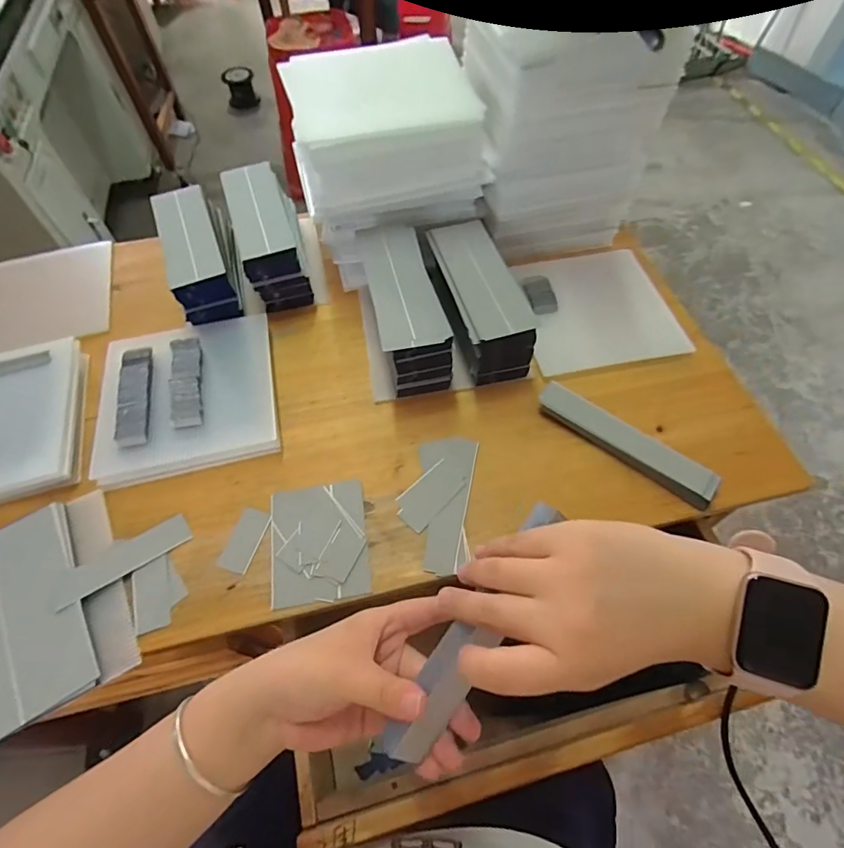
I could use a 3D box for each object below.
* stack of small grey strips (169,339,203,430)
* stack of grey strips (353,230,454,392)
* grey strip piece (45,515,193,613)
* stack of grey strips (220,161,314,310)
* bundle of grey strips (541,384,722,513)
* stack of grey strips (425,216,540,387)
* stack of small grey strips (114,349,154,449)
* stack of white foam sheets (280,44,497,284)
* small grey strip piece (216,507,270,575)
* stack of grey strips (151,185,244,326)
[{"bbox_3d":[-0.219,-0.040,0.446,0.027,0.006,0.099,-12,60,-5],"label":"stack of small grey strips"},{"bbox_3d":[-0.019,-0.112,0.465,0.060,0.073,0.161,-12,60,-6],"label":"stack of grey strips"},{"bbox_3d":[-0.238,0.108,0.381,0.101,0.005,0.027,-30,62,-23],"label":"grey strip piece"},{"bbox_3d":[-0.169,-0.205,0.526,0.063,0.075,0.154,-16,60,-8],"label":"stack of grey strips"},{"bbox_3d":[0.179,0.014,0.425,0.160,0.017,0.027,36,67,20],"label":"bundle of grey strips"},{"bbox_3d":[0.048,-0.122,0.471,0.071,0.065,0.159,-14,60,-7],"label":"stack of grey strips"},{"bbox_3d":[-0.263,-0.028,0.438,0.028,0.006,0.107,-13,60,-6],"label":"stack of small grey strips"},{"bbox_3d":[-0.028,-0.274,0.504,0.176,0.146,0.149,-12,60,-5],"label":"stack of white foam sheets"},{"bbox_3d":[-0.145,0.095,0.393,0.027,0.004,0.051,15,61,10],"label":"small grey strip piece"},{"bbox_3d":[-0.241,-0.182,0.516,0.066,0.062,0.151,-19,61,-9],"label":"stack of grey strips"}]

